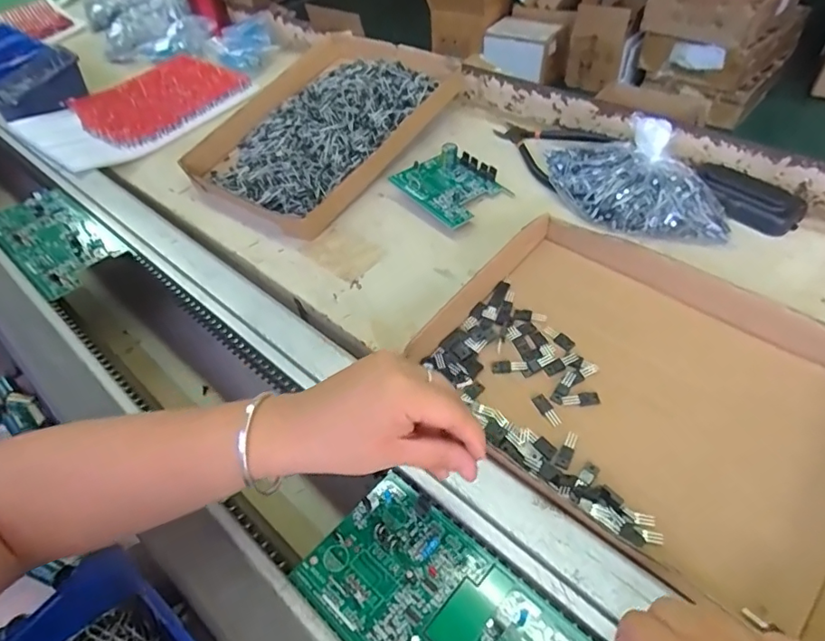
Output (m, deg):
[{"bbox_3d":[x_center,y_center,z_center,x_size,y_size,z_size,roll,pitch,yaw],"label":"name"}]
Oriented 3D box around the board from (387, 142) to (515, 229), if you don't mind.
[{"bbox_3d":[0.041,-0.151,0.582,0.092,0.044,0.110,-34,53,-28],"label":"board"}]

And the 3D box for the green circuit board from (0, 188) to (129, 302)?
[{"bbox_3d":[-0.432,-0.101,0.617,0.230,0.016,0.098,33,54,30],"label":"green circuit board"}]

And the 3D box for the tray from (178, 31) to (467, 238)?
[{"bbox_3d":[-0.118,-0.257,0.667,0.254,0.029,0.318,31,70,30],"label":"tray"}]

